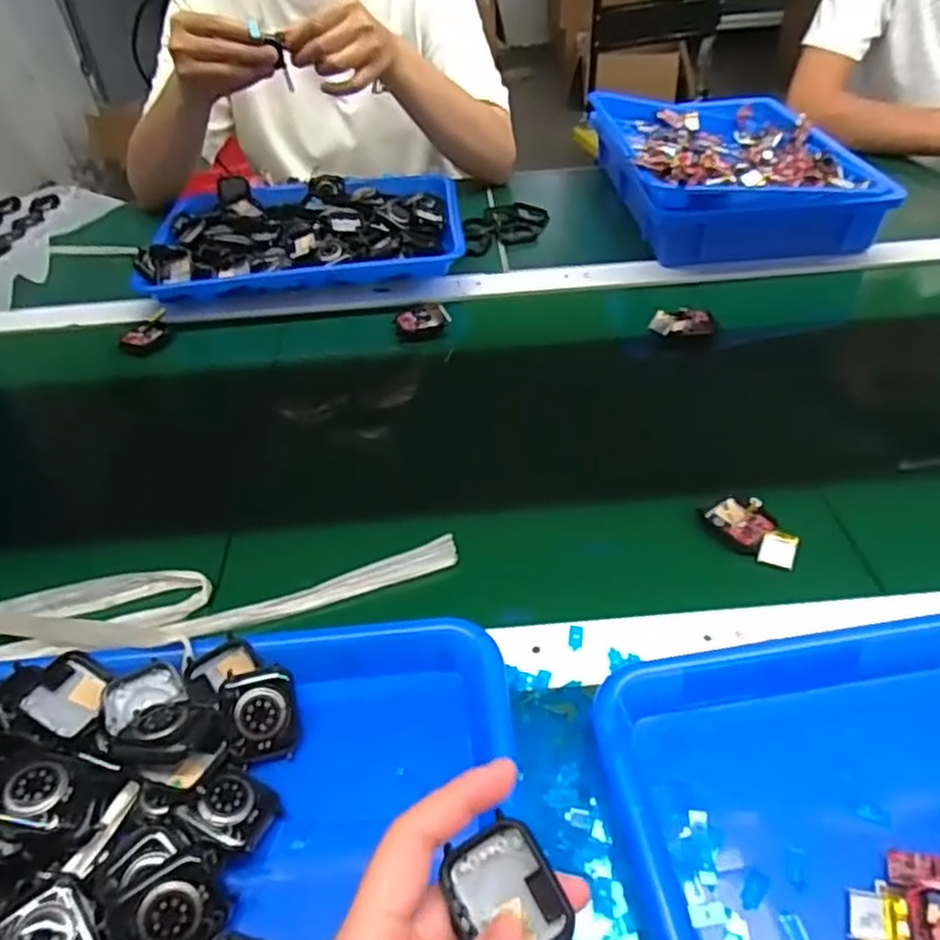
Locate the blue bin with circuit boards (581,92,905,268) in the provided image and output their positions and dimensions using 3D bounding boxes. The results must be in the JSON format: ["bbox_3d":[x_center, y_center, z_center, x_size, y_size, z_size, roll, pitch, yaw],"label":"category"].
[{"bbox_3d":[0.285,-0.349,0.802,0.240,0.082,0.315,-5,44,-1],"label":"blue bin with circuit boards"}]

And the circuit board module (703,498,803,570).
[{"bbox_3d":[0.185,0.041,0.463,0.040,0.012,0.064,-27,49,-22],"label":"circuit board module"}]

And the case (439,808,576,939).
[{"bbox_3d":[0.013,0.151,0.250,0.038,0.011,0.045,-32,68,2],"label":"case"}]

